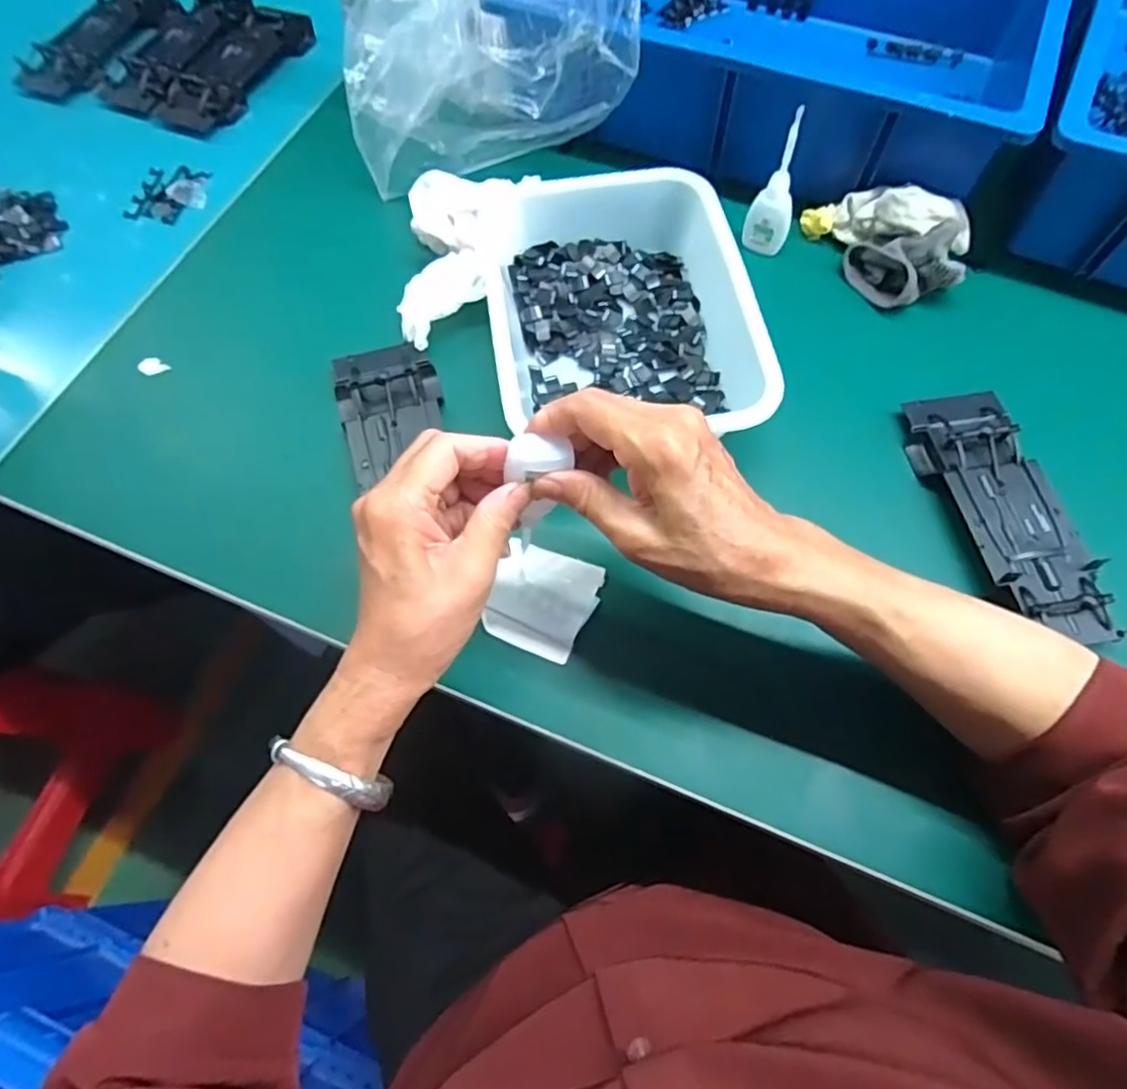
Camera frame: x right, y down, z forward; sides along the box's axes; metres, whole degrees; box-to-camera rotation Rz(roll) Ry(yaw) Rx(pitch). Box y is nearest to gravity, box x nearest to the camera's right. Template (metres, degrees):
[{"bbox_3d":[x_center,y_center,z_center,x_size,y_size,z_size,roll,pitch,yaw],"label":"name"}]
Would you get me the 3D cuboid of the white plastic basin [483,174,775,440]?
[{"bbox_3d":[0.039,-0.173,0.498,0.184,0.063,0.250,-8,66,-3],"label":"white plastic basin"}]

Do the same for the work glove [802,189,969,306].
[{"bbox_3d":[0.261,-0.250,0.533,0.131,0.052,0.084,24,68,11],"label":"work glove"}]

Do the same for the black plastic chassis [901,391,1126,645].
[{"bbox_3d":[0.300,-0.025,0.443,0.065,0.025,0.192,-10,66,-4],"label":"black plastic chassis"}]

